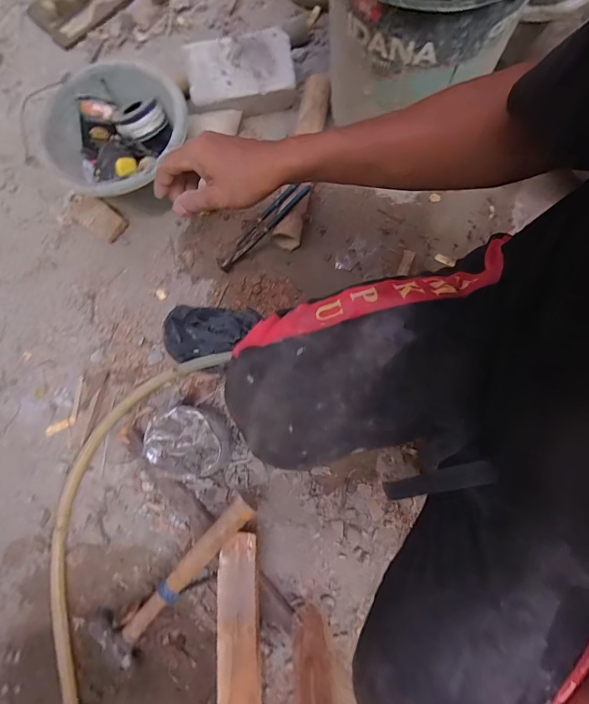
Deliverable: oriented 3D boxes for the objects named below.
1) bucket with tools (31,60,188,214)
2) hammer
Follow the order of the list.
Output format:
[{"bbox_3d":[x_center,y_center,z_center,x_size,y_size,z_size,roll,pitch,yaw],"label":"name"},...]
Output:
[{"bbox_3d":[-0.309,-0.371,0.710,0.238,0.165,0.247,-1,78,3],"label":"bucket with tools"},{"bbox_3d":[-0.198,0.364,0.586,0.093,0.051,0.328,45,98,9],"label":"hammer"}]

